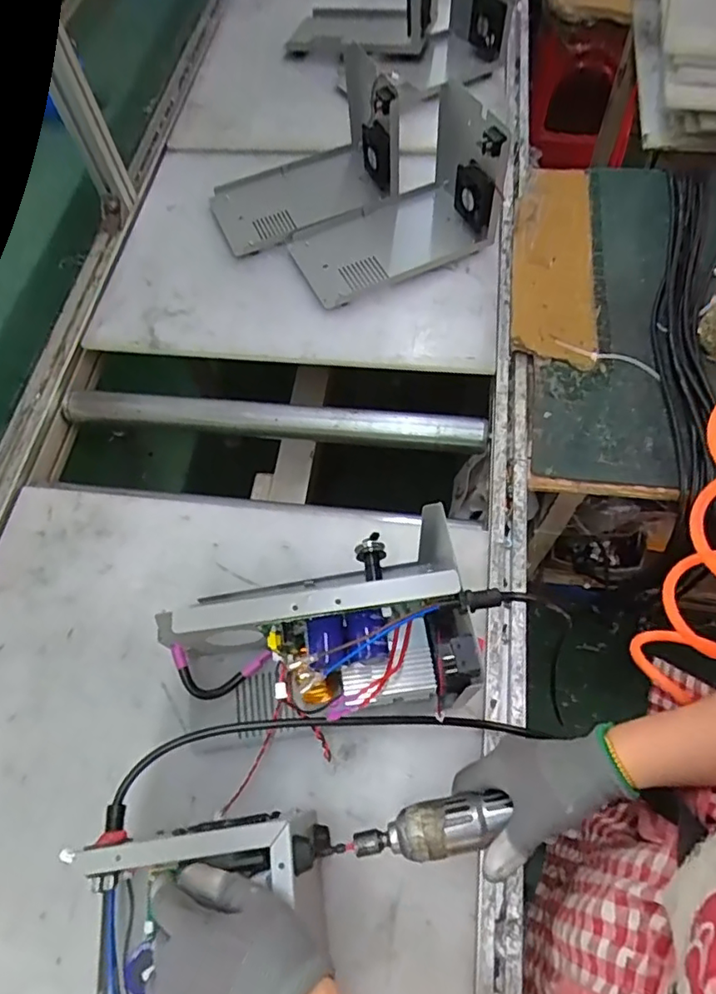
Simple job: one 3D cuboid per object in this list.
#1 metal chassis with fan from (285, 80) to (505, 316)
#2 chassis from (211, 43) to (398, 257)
[{"bbox_3d":[0.045,-0.422,0.815,0.285,0.159,0.161,-23,67,-8],"label":"metal chassis with fan"},{"bbox_3d":[-0.095,-0.525,0.862,0.275,0.183,0.165,-17,66,-5],"label":"chassis"}]

